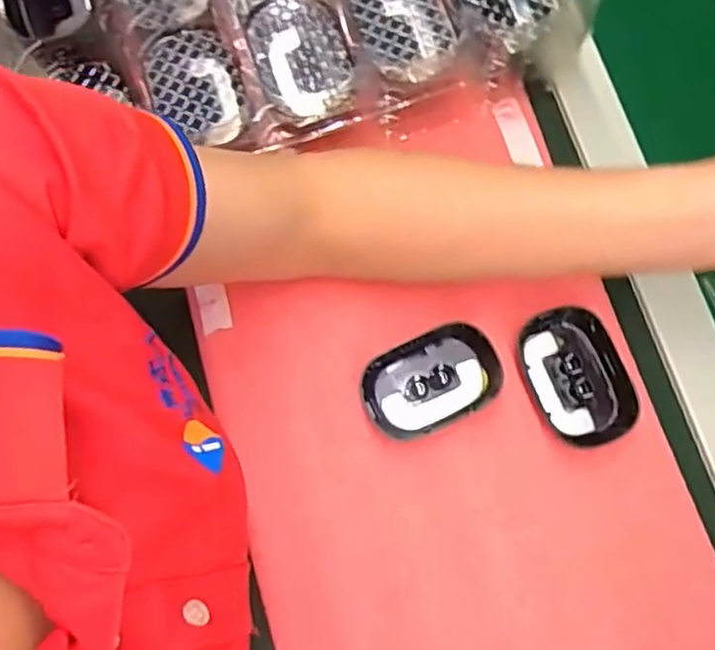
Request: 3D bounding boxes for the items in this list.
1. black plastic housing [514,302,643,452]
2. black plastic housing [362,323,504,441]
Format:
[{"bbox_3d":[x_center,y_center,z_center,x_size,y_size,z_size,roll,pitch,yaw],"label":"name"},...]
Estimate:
[{"bbox_3d":[0.140,0.034,0.433,0.062,0.019,0.086,-21,76,-4],"label":"black plastic housing"},{"bbox_3d":[0.047,0.037,0.433,0.087,0.019,0.056,-24,77,-5],"label":"black plastic housing"}]

